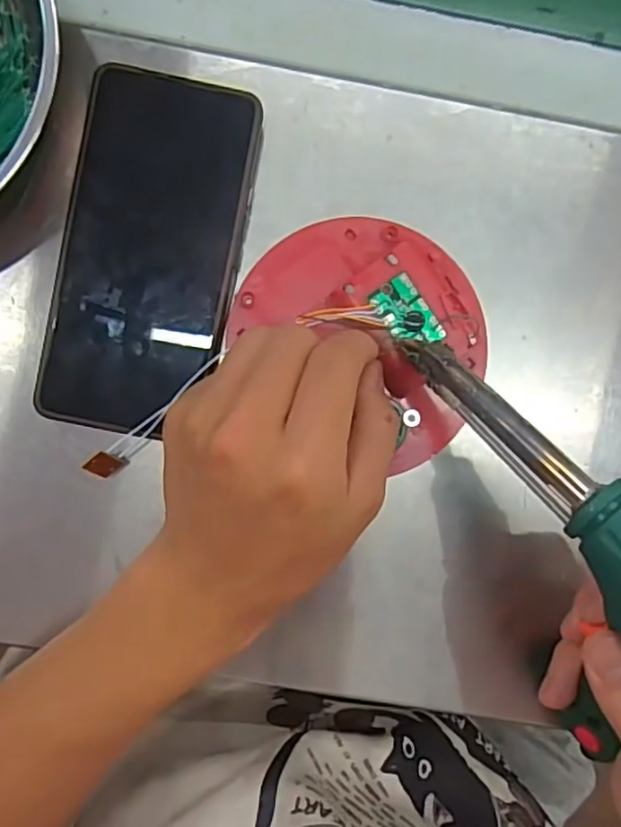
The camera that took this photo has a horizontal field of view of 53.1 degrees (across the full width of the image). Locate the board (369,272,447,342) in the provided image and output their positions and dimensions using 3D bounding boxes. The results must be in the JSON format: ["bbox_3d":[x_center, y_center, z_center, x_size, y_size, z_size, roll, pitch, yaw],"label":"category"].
[{"bbox_3d":[0.043,-0.044,0.279,0.021,0.004,0.034,-35,92,-1],"label":"board"}]

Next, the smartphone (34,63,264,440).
[{"bbox_3d":[-0.074,-0.073,0.289,0.080,0.013,0.161,11,91,-2],"label":"smartphone"}]

